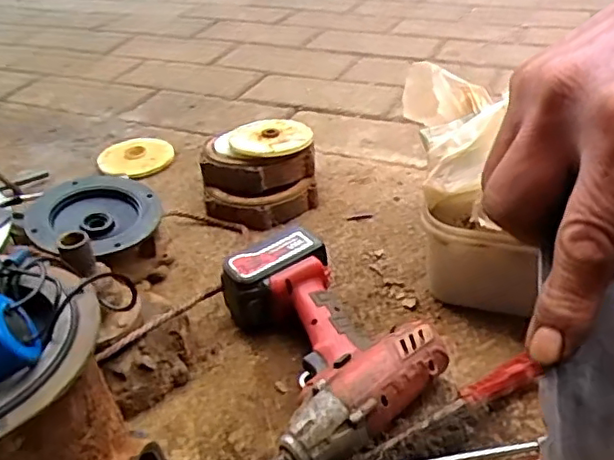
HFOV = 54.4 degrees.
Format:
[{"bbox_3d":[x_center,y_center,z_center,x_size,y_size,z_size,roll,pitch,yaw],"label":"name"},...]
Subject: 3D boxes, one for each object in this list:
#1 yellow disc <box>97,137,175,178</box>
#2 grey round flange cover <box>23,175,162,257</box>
[{"bbox_3d":[-0.263,-0.113,0.919,0.109,0.019,0.115,-13,36,-13],"label":"yellow disc"},{"bbox_3d":[-0.239,-0.018,0.676,0.139,0.031,0.124,3,37,10],"label":"grey round flange cover"}]

